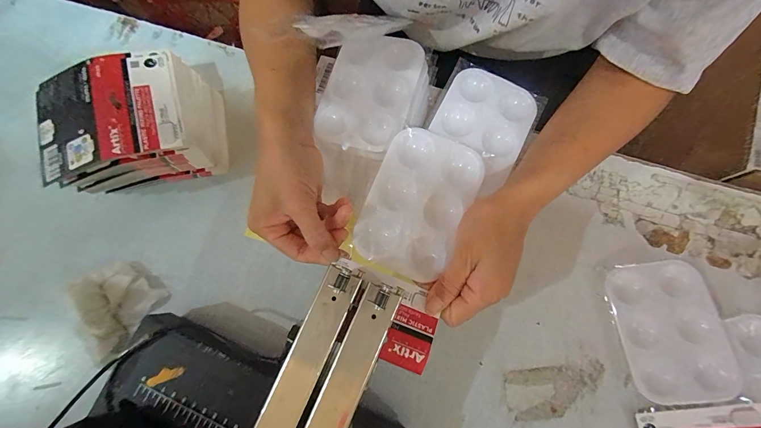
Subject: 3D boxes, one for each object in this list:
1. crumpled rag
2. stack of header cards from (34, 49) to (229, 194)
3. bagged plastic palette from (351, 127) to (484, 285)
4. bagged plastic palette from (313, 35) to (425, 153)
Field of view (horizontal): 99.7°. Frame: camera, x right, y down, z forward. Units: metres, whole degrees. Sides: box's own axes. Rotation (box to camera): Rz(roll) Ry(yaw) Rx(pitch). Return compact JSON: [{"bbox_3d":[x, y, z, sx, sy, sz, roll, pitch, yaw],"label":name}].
[{"bbox_3d":[-0.267,0.088,0.320,0.079,0.024,0.078,36,80,9],"label":"crumpled rag"},{"bbox_3d":[-0.241,-0.083,0.335,0.144,0.103,0.109,-18,76,-4],"label":"stack of header cards"},{"bbox_3d":[0.032,-0.012,0.274,0.081,0.018,0.121,24,74,8],"label":"bagged plastic palette"},{"bbox_3d":[-0.012,-0.119,0.305,0.081,0.014,0.120,17,77,5],"label":"bagged plastic palette"}]

